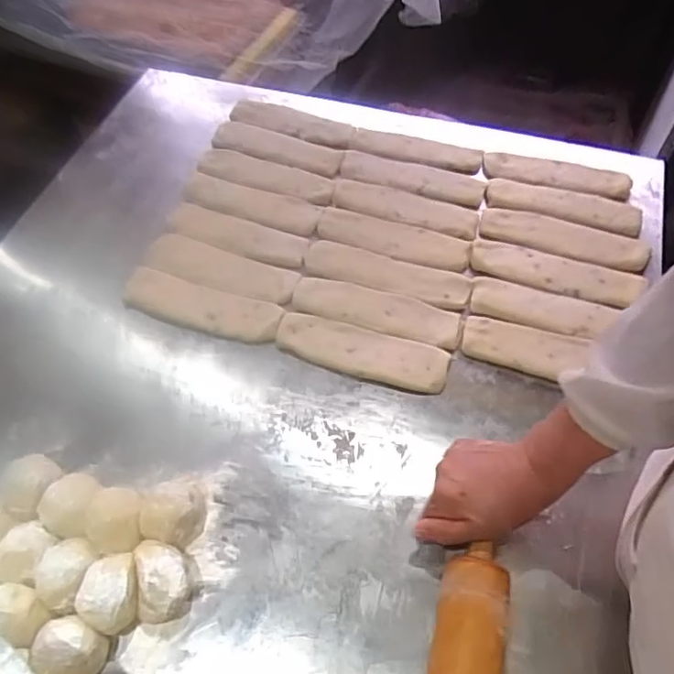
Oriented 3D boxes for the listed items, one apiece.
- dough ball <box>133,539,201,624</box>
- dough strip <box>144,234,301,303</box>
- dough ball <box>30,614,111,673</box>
[{"bbox_3d":[-0.144,0.203,0.477,0.044,0.047,0.062,-8,57,-3],"label":"dough ball"},{"bbox_3d":[-0.139,-0.083,0.682,0.188,0.013,0.056,15,59,11],"label":"dough strip"},{"bbox_3d":[-0.208,0.248,0.444,0.040,0.054,0.045,15,59,11],"label":"dough ball"}]

